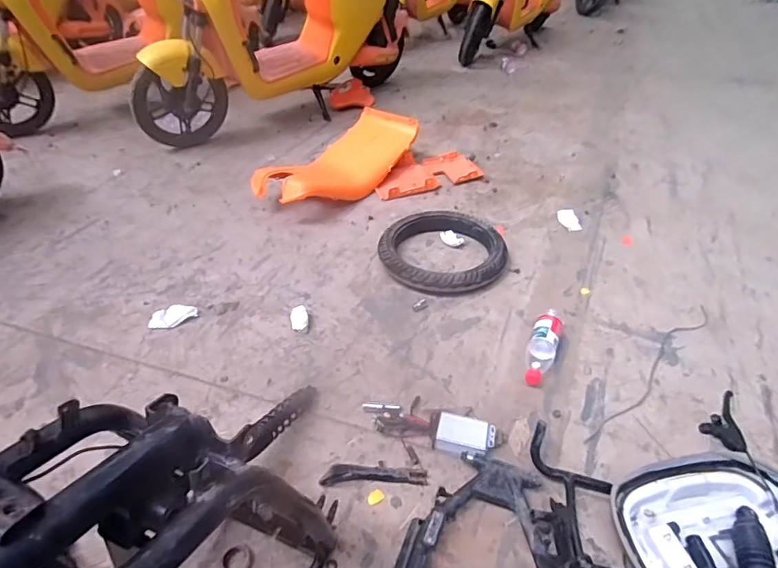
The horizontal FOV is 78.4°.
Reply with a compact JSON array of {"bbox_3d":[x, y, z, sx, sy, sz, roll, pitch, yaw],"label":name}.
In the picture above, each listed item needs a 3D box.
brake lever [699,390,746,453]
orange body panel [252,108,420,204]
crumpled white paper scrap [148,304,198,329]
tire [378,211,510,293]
[{"bbox_3d":[0.725,0.282,1.005,0.154,0.031,0.079,-32,50,-32],"label":"brake lever"},{"bbox_3d":[-0.175,-0.441,1.769,0.257,0.165,0.668,28,47,29],"label":"orange body panel"},{"bbox_3d":[-0.576,0.083,1.265,0.117,0.022,0.063,-24,46,-26],"label":"crumpled white paper scrap"},{"bbox_3d":[0.161,-0.100,1.423,0.374,0.082,0.309,10,41,11],"label":"tire"}]

